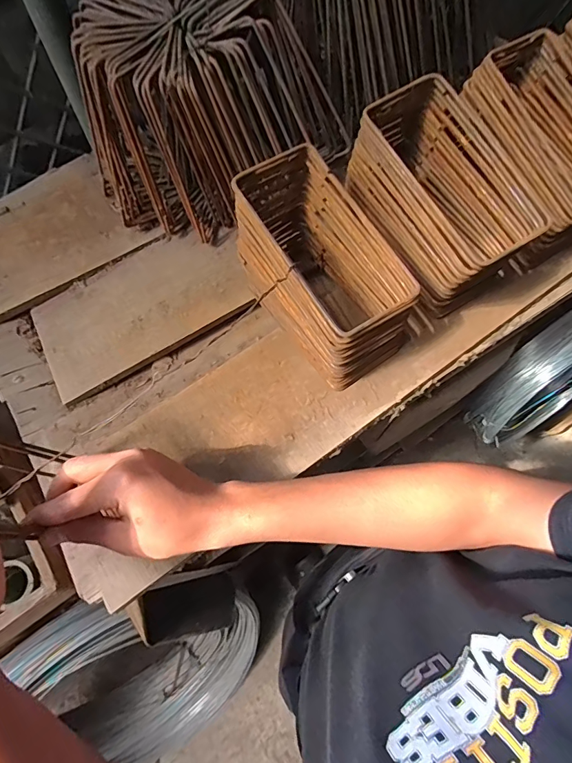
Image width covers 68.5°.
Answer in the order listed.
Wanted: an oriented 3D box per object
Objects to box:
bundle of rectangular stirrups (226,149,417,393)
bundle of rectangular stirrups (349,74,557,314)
[{"bbox_3d":[0.037,-0.116,0.453,0.105,0.137,0.208,-30,72,-9],"label":"bundle of rectangular stirrups"},{"bbox_3d":[0.167,-0.204,0.460,0.111,0.124,0.199,-30,72,-9],"label":"bundle of rectangular stirrups"}]

